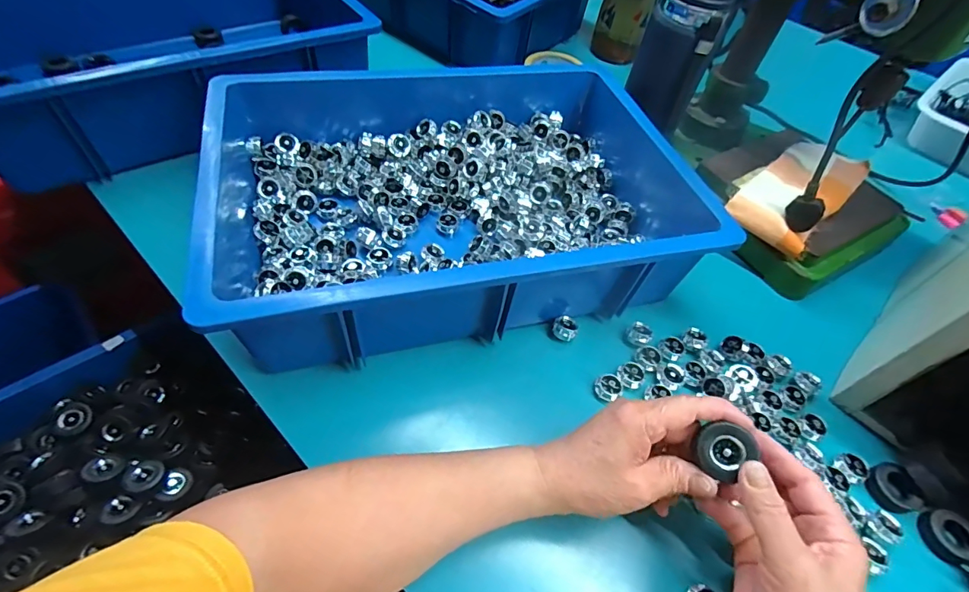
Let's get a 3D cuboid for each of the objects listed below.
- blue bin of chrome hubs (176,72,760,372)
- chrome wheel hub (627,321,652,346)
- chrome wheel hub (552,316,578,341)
[{"bbox_3d":[-0.032,-0.119,0.465,0.439,0.106,0.336,-11,57,-13],"label":"blue bin of chrome hubs"},{"bbox_3d":[0.153,0.038,0.437,0.021,0.013,0.019,34,59,18],"label":"chrome wheel hub"},{"bbox_3d":[0.078,0.031,0.434,0.023,0.016,0.018,11,55,2],"label":"chrome wheel hub"}]

